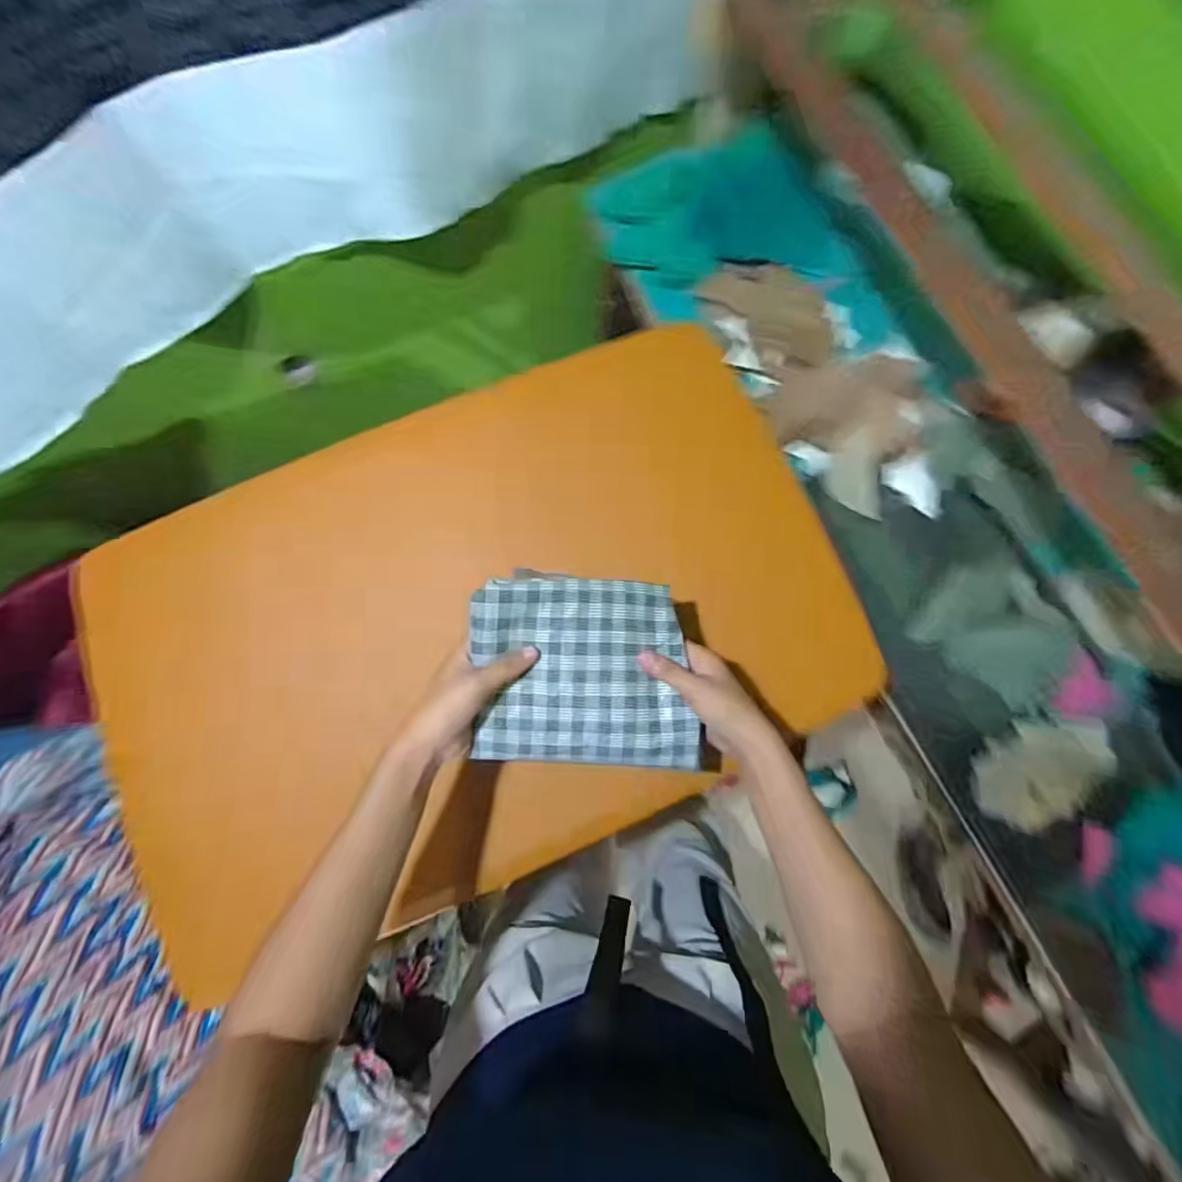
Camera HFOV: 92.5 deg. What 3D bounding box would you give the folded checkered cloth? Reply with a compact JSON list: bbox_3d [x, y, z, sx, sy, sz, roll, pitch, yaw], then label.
[{"bbox_3d":[-0.003,0.065,0.455,0.180,0.028,0.149,4,91,-11],"label":"folded checkered cloth"}]

